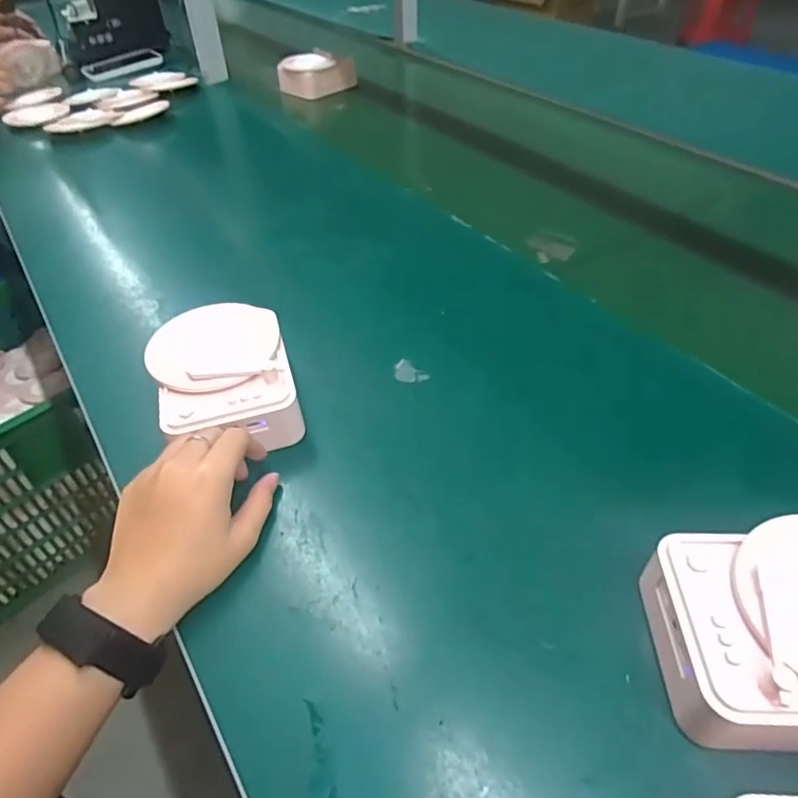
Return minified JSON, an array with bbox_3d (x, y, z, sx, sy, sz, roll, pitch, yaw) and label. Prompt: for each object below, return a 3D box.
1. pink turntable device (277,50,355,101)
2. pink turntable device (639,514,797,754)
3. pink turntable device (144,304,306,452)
[{"bbox_3d":[-0.154,-0.599,1.044,0.112,0.049,0.106,21,50,23],"label":"pink turntable device"},{"bbox_3d":[0.204,0.123,0.291,0.131,0.054,0.104,-2,45,1],"label":"pink turntable device"},{"bbox_3d":[-0.135,-0.018,0.441,0.099,0.049,0.125,-14,46,-11],"label":"pink turntable device"}]

